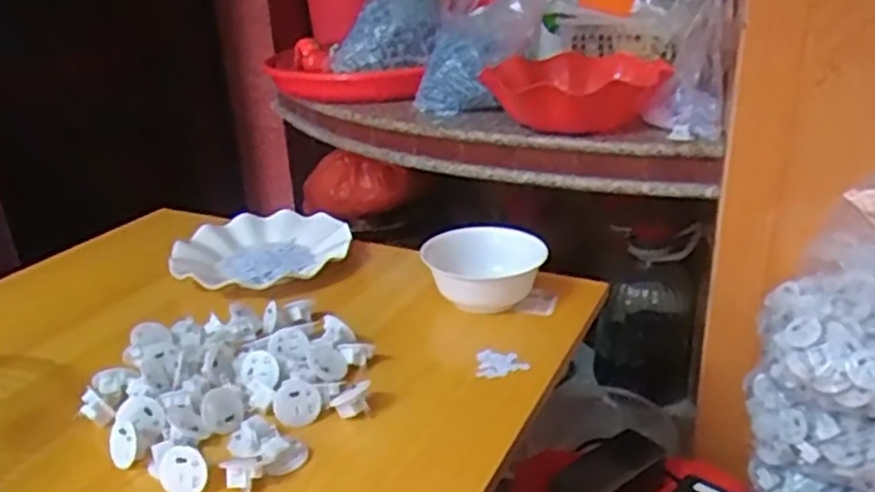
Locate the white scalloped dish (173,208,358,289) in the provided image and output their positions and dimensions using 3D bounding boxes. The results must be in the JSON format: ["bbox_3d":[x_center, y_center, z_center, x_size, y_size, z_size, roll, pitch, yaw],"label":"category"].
[{"bbox_3d":[-0.187,0.002,0.780,0.179,0.029,0.158,-5,29,-15],"label":"white scalloped dish"}]

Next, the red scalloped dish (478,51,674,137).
[{"bbox_3d":[0.169,-0.197,0.910,0.219,0.063,0.214,2,28,-2],"label":"red scalloped dish"}]

